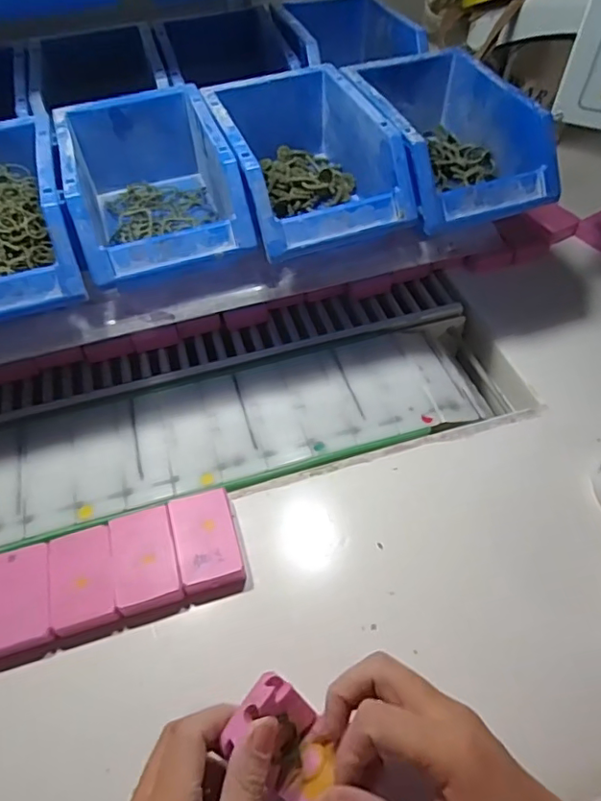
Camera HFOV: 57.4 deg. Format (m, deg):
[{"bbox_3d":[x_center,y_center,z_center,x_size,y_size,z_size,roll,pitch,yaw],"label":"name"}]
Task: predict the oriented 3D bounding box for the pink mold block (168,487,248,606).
[{"bbox_3d":[-0.069,0.105,0.405,0.044,0.020,0.076,-14,54,-9],"label":"pink mold block"}]

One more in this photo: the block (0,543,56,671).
[{"bbox_3d":[-0.194,0.139,0.381,0.044,0.016,0.075,-15,54,-10],"label":"block"}]

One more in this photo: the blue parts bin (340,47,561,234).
[{"bbox_3d":[0.122,-0.226,0.475,0.121,0.071,0.180,-18,53,-11],"label":"blue parts bin"}]

